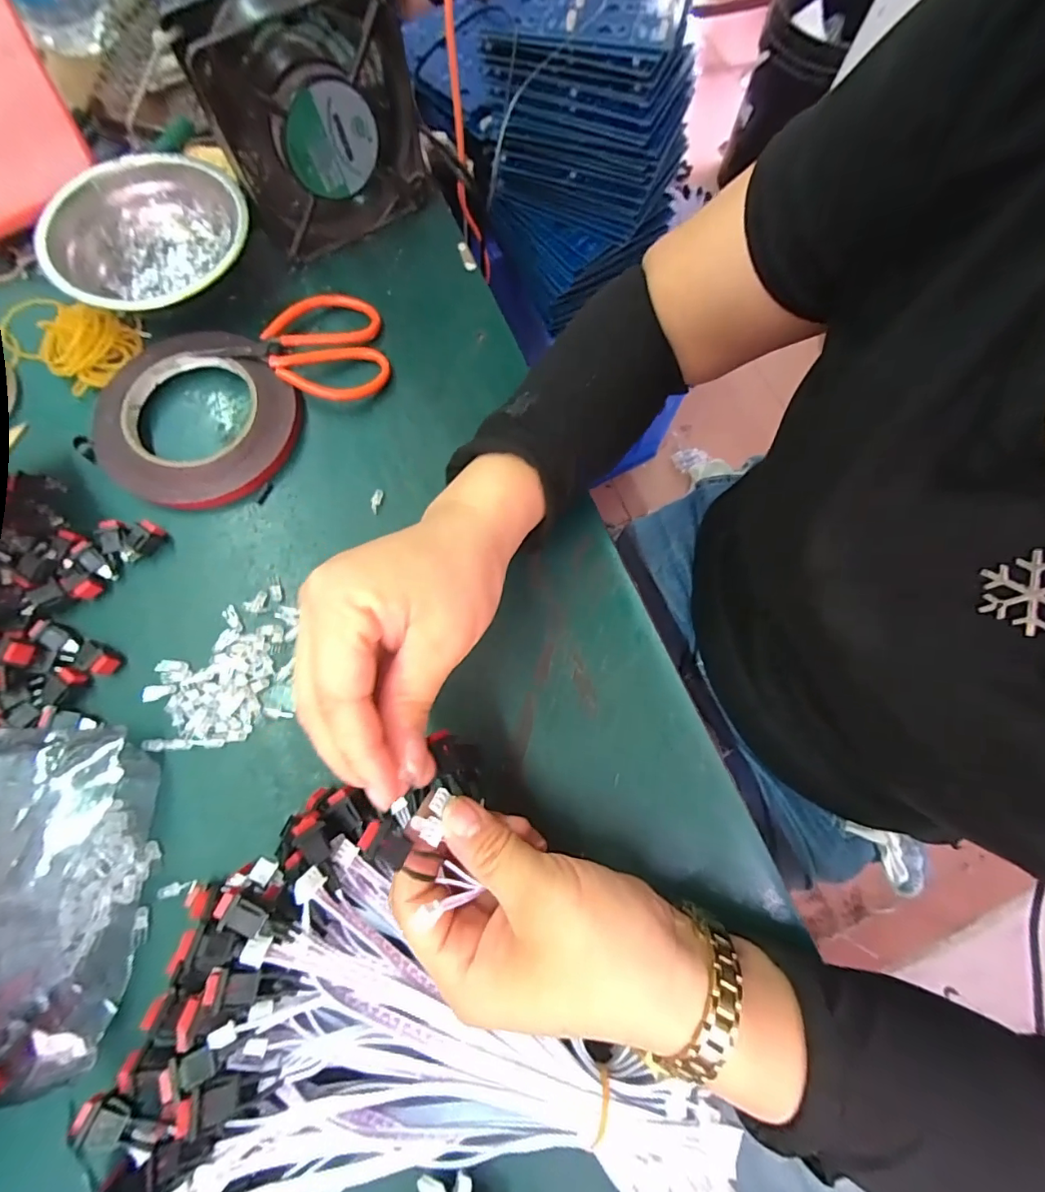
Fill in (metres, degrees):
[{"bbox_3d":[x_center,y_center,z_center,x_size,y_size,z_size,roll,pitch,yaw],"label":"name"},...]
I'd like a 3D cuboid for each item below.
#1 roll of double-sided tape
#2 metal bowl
[{"bbox_3d":[-0.211,-0.119,0.315,0.117,0.014,0.131,-37,78,-12],"label":"roll of double-sided tape"},{"bbox_3d":[-0.253,-0.241,0.336,0.127,0.034,0.127,1,73,-2],"label":"metal bowl"}]

